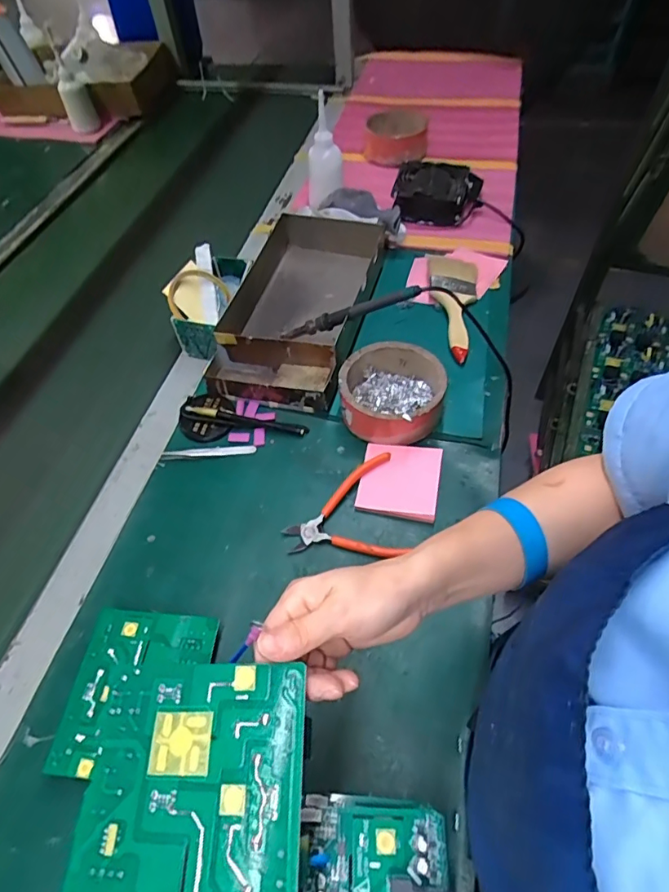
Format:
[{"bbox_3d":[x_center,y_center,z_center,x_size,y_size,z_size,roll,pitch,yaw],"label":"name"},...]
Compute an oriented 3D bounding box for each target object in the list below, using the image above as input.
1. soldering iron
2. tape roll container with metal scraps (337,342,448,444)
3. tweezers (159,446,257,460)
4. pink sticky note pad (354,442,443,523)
[{"bbox_3d":[0.018,-0.165,0.628,0.187,0.017,0.017,-13,51,24],"label":"soldering iron"},{"bbox_3d":[0.069,-0.063,0.596,0.117,0.053,0.115,16,57,14],"label":"tape roll container with metal scraps"},{"bbox_3d":[-0.149,0.007,0.596,0.108,0.007,0.014,-6,55,-1],"label":"tweezers"},{"bbox_3d":[0.072,0.035,0.553,0.085,0.015,0.085,9,56,9],"label":"pink sticky note pad"}]

